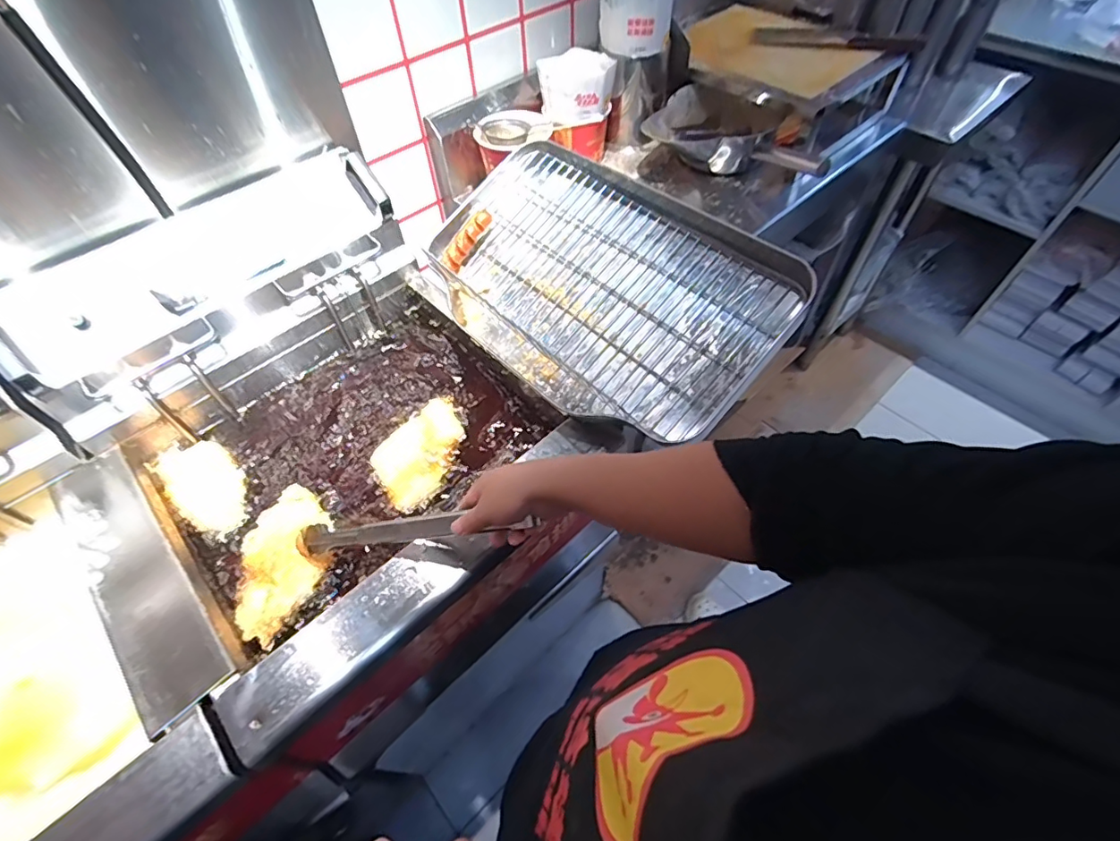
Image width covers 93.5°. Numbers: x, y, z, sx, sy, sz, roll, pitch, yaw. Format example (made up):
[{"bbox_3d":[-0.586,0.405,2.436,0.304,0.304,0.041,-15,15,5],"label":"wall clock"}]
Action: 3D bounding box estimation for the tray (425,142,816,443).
[{"bbox_3d":[0.035,-0.191,0.727,0.519,0.046,0.315,39,87,26],"label":"tray"}]

